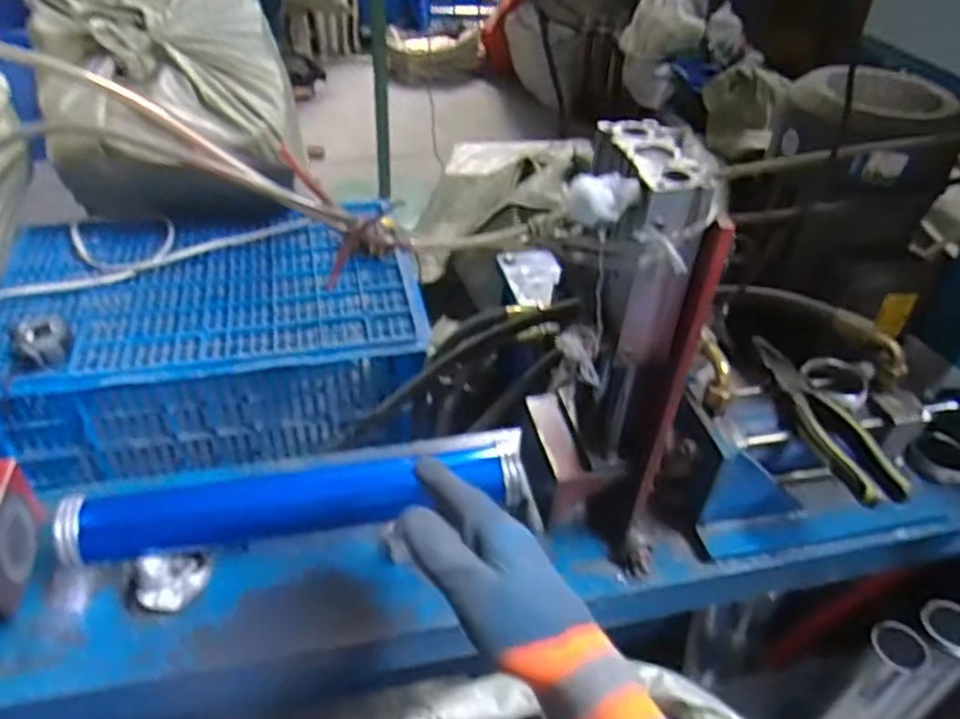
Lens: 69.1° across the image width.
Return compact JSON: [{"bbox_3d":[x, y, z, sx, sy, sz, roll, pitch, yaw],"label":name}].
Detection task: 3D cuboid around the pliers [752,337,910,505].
[{"bbox_3d":[0.298,0.049,0.614,0.044,0.024,0.191,-9,41,-14],"label":"pliers"}]

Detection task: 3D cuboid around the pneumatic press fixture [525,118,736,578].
[{"bbox_3d":[0.100,0.012,0.526,0.105,0.343,0.111,3,40,0],"label":"pneumatic press fixture"}]

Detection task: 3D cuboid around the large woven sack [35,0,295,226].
[{"bbox_3d":[-0.487,-0.403,1.107,0.329,0.331,0.329,-10,42,-15],"label":"large woven sack"}]

